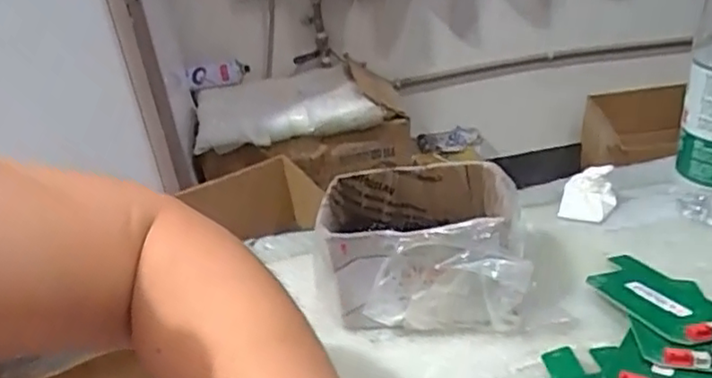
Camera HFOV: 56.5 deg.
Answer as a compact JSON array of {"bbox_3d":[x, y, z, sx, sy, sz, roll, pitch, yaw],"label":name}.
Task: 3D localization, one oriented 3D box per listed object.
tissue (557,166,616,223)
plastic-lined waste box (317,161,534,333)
[{"bbox_3d":[0.189,0.002,0.542,0.043,0.039,0.029,3,30,18],"label":"tissue"},{"bbox_3d":[0.049,0.041,0.466,0.137,0.079,0.104,-3,29,9],"label":"plastic-lined waste box"}]

